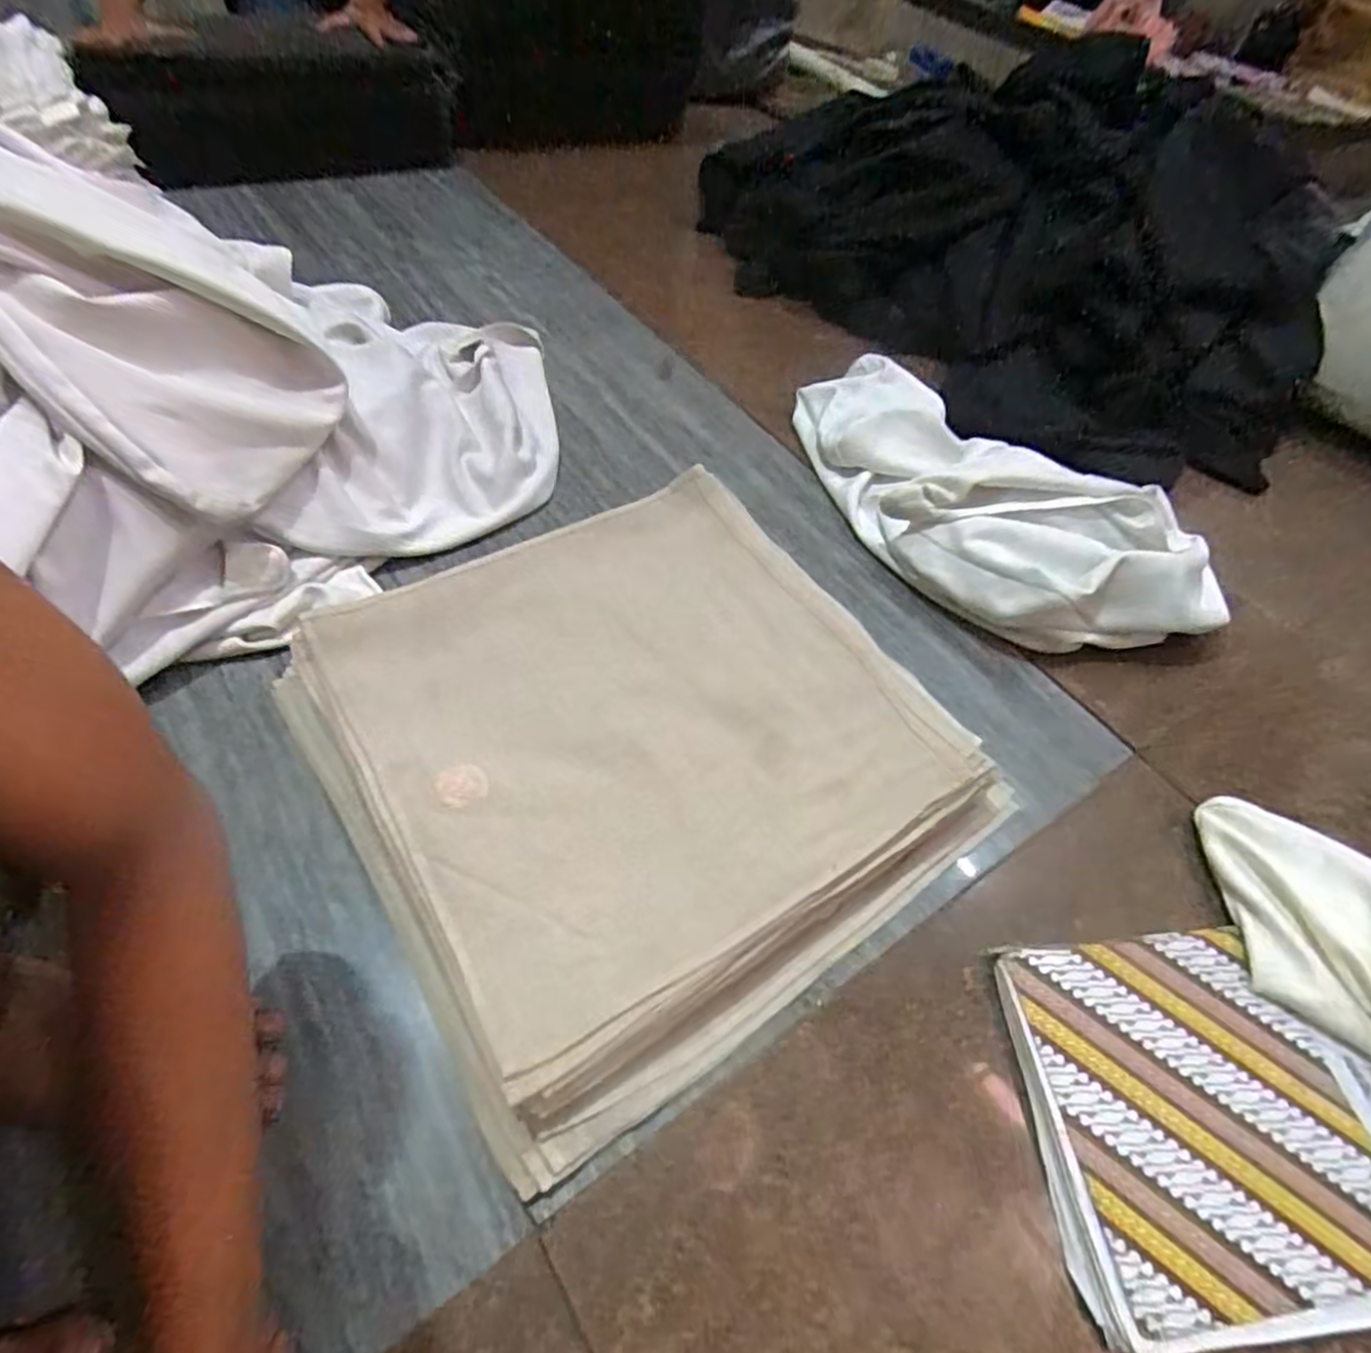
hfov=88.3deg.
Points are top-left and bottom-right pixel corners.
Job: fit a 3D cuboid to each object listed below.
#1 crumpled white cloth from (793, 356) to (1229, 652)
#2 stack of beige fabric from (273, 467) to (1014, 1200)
[{"bbox_3d":[0.324,-0.214,0.783,0.271,0.106,0.484,-17,56,-17],"label":"crumpled white cloth"},{"bbox_3d":[-0.042,0.046,0.574,0.435,0.068,0.450,-28,60,-23],"label":"stack of beige fabric"}]

